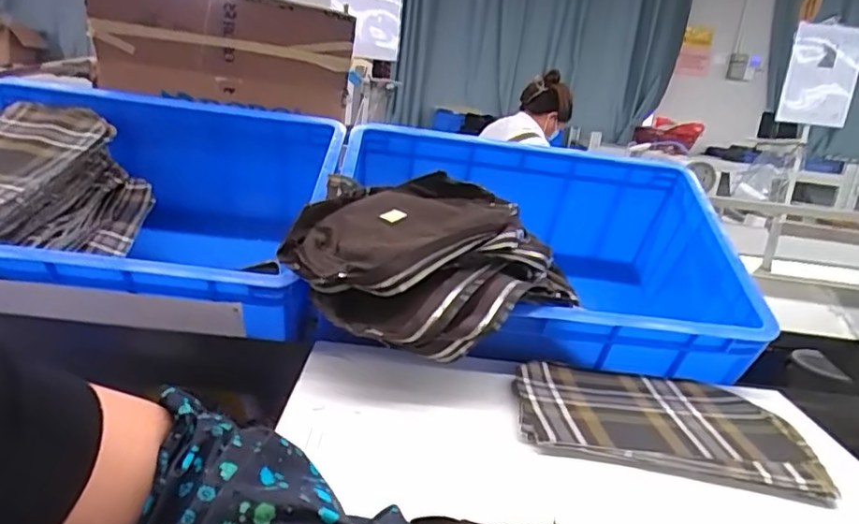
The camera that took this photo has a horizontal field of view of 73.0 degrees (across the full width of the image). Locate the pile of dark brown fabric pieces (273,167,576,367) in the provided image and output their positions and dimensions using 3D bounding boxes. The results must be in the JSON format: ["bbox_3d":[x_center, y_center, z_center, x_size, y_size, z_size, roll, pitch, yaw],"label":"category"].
[{"bbox_3d":[-0.020,-0.007,0.655,0.276,0.124,0.269,-6,21,-38],"label":"pile of dark brown fabric pieces"}]

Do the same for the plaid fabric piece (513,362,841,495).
[{"bbox_3d":[0.224,0.152,0.570,0.270,0.023,0.165,9,16,8],"label":"plaid fabric piece"}]

